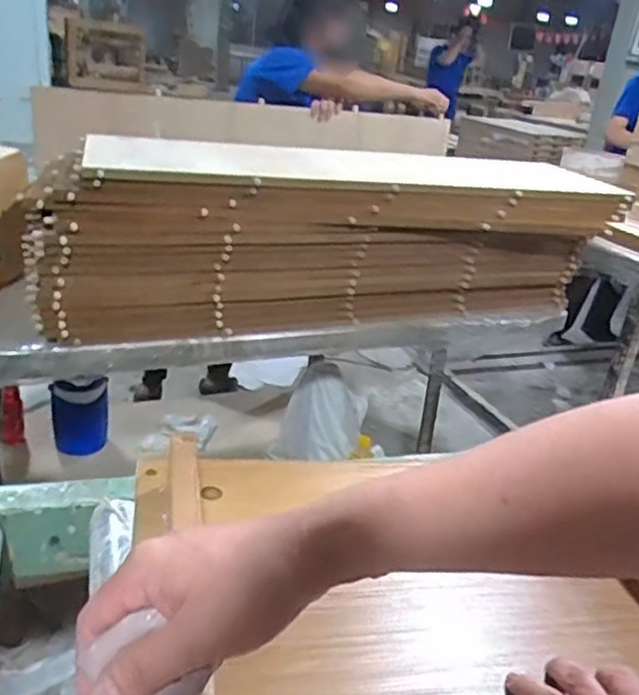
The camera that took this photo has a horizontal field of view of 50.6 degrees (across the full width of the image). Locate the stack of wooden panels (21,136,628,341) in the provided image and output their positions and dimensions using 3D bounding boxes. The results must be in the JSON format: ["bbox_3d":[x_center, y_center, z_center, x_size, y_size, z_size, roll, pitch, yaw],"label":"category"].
[{"bbox_3d":[0.053,-0.241,1.454,1.226,0.288,0.409,-1,25,-19],"label":"stack of wooden panels"}]

